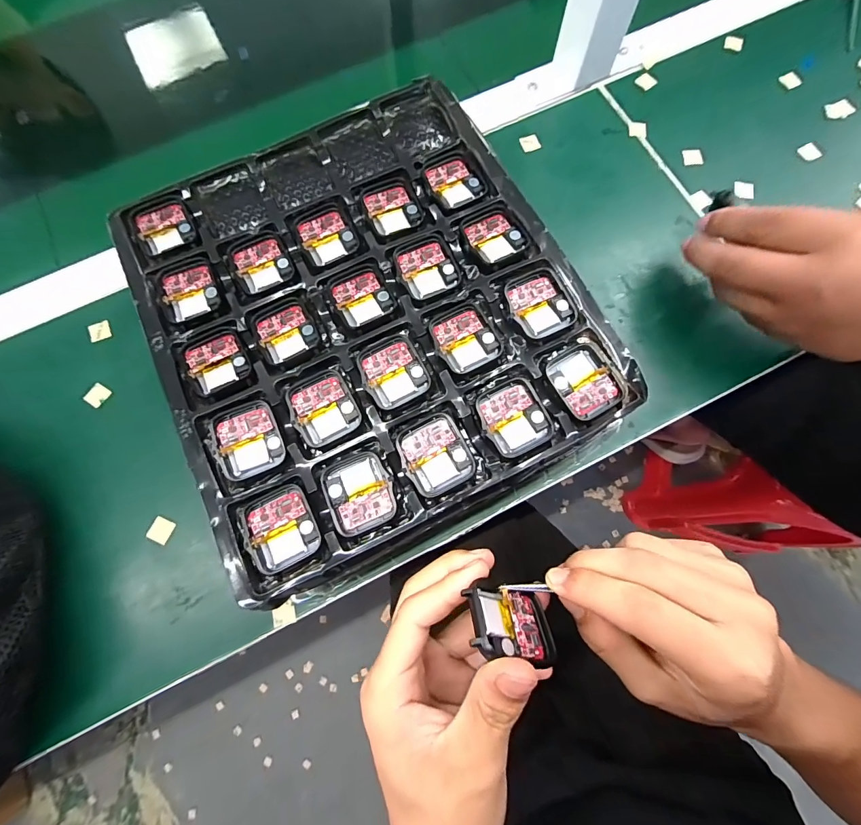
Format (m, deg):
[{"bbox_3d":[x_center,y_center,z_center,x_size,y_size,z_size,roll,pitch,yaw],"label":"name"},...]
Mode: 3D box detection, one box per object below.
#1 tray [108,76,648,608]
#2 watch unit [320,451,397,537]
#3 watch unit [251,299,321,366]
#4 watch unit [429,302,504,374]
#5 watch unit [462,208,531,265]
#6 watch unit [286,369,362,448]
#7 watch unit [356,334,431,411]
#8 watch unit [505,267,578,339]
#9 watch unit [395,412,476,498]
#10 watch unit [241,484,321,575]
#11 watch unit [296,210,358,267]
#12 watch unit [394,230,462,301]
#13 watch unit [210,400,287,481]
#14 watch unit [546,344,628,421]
[{"bbox_3d":[-0.044,-0.069,0.253,0.258,0.014,0.288,-26,77,-5],"label":"tray"},{"bbox_3d":[-0.041,0.046,0.224,0.037,0.007,0.043,-22,77,-4],"label":"watch unit"},{"bbox_3d":[-0.093,-0.053,0.249,0.036,0.004,0.042,-29,77,-5],"label":"watch unit"},{"bbox_3d":[0.022,-0.047,0.244,0.038,0.004,0.041,-25,77,-5],"label":"watch unit"},{"bbox_3d":[0.044,-0.119,0.261,0.035,0.004,0.041,-31,77,-6],"label":"watch unit"},{"bbox_3d":[-0.065,-0.004,0.235,0.037,0.004,0.041,-28,77,-5],"label":"watch unit"},{"bbox_3d":[-0.023,-0.026,0.241,0.036,0.005,0.042,-25,77,-5],"label":"watch unit"},{"bbox_3d":[0.069,-0.070,0.245,0.036,0.004,0.042,-24,77,-4],"label":"watch unit"},{"bbox_3d":[0.002,0.024,0.225,0.036,0.007,0.043,-28,77,-5],"label":"watch unit"},{"bbox_3d":[-0.084,0.064,0.216,0.036,0.005,0.041,-30,77,-6],"label":"watch unit"},{"bbox_3d":[-0.071,-0.122,0.268,0.033,0.005,0.037,-26,77,-5],"label":"watch unit"},{"bbox_3d":[-0.002,-0.098,0.259,0.036,0.004,0.043,-23,77,-4],"label":"watch unit"},{"bbox_3d":[-0.108,0.015,0.229,0.036,0.006,0.043,-23,77,-4],"label":"watch unit"},{"bbox_3d":[0.093,-0.018,0.235,0.035,0.006,0.043,-30,77,-6],"label":"watch unit"}]

